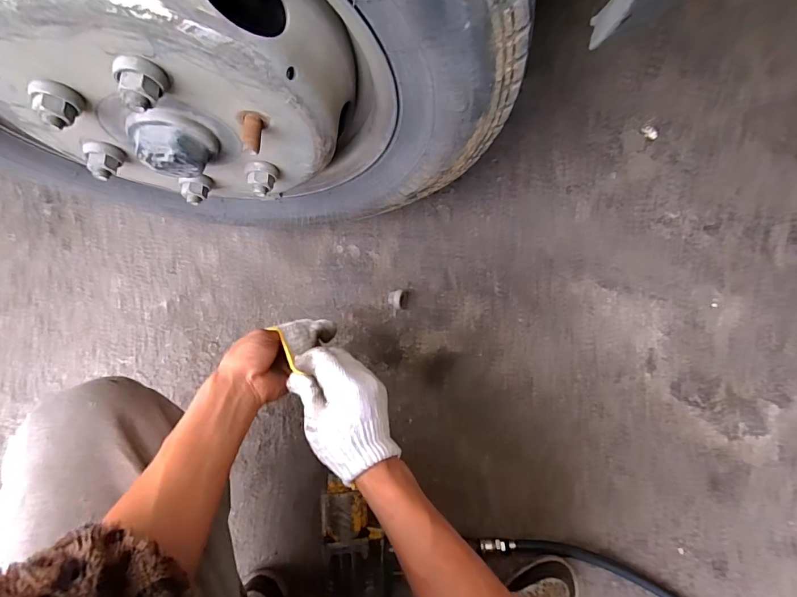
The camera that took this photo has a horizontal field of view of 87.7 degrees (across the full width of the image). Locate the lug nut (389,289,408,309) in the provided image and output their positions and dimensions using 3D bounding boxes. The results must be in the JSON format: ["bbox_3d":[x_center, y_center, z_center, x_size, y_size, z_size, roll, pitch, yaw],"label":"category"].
[{"bbox_3d":[0.000,-0.001,0.667,0.032,0.026,0.033,4,78,1],"label":"lug nut"}]

